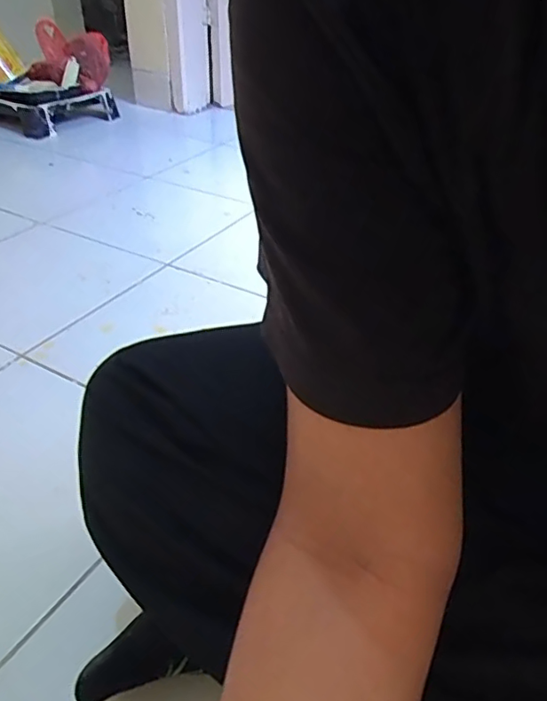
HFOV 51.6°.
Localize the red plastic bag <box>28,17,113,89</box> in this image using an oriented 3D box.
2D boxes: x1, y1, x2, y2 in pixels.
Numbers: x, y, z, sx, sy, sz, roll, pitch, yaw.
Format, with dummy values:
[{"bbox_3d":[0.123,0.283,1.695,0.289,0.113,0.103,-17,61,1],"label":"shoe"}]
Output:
[{"bbox_3d":[-0.527,-0.770,1.467,0.189,0.131,0.210,-6,35,-12],"label":"red plastic bag"}]

